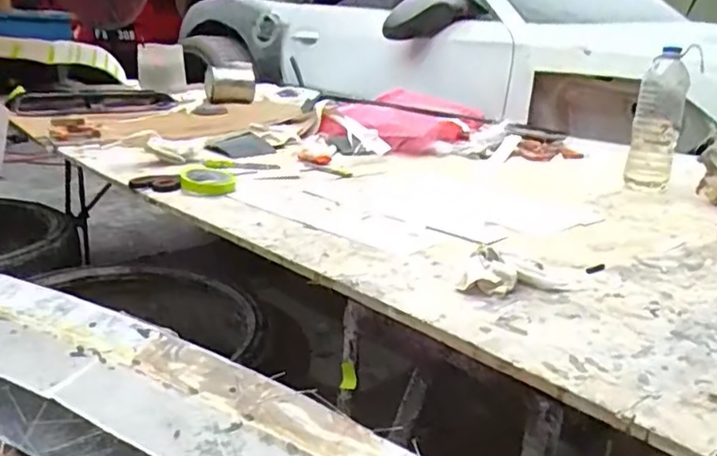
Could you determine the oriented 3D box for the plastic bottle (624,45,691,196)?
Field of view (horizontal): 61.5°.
[{"bbox_3d":[0.545,-0.192,1.102,0.078,0.234,0.063,12,21,24],"label":"plastic bottle"}]

